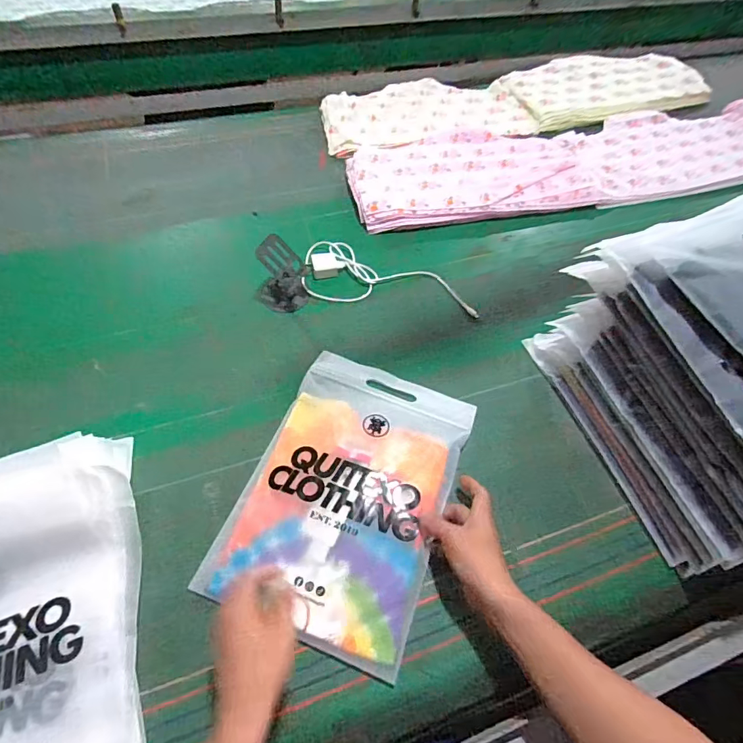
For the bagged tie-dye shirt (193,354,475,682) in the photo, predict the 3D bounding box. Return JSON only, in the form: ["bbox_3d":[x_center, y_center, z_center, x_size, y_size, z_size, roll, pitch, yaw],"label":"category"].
[{"bbox_3d":[-0.026,0.141,0.581,0.239,0.030,0.354,18,55,12],"label":"bagged tie-dye shirt"}]

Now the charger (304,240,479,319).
[{"bbox_3d":[0.033,-0.164,0.787,0.300,0.022,0.119,9,57,2],"label":"charger"}]

